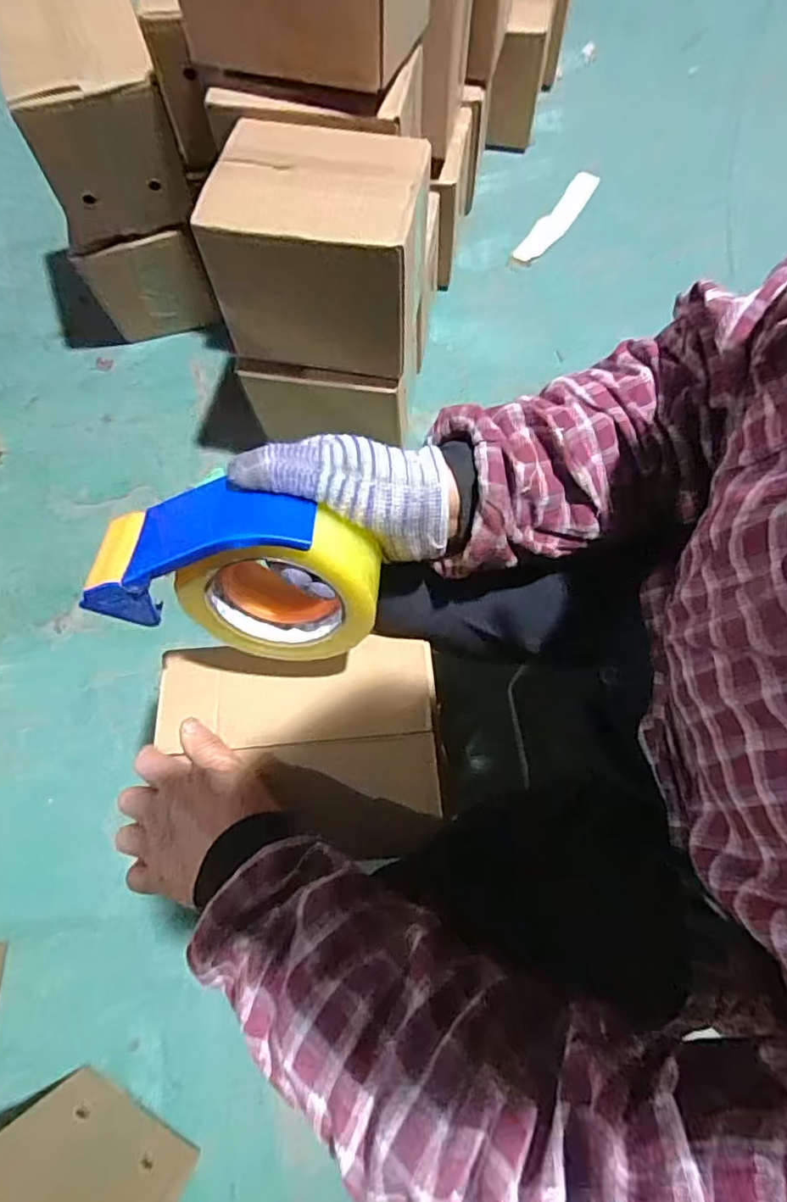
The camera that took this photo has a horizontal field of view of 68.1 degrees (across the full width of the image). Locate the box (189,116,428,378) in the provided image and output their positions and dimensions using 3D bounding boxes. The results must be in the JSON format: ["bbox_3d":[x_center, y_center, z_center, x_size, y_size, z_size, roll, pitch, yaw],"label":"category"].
[{"bbox_3d":[-0.067,-0.370,0.605,0.202,0.166,0.172,6,74,11],"label":"box"}]

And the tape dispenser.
[{"bbox_3d":[-0.091,-0.017,0.338,0.160,0.101,0.072,11,73,5],"label":"tape dispenser"}]

